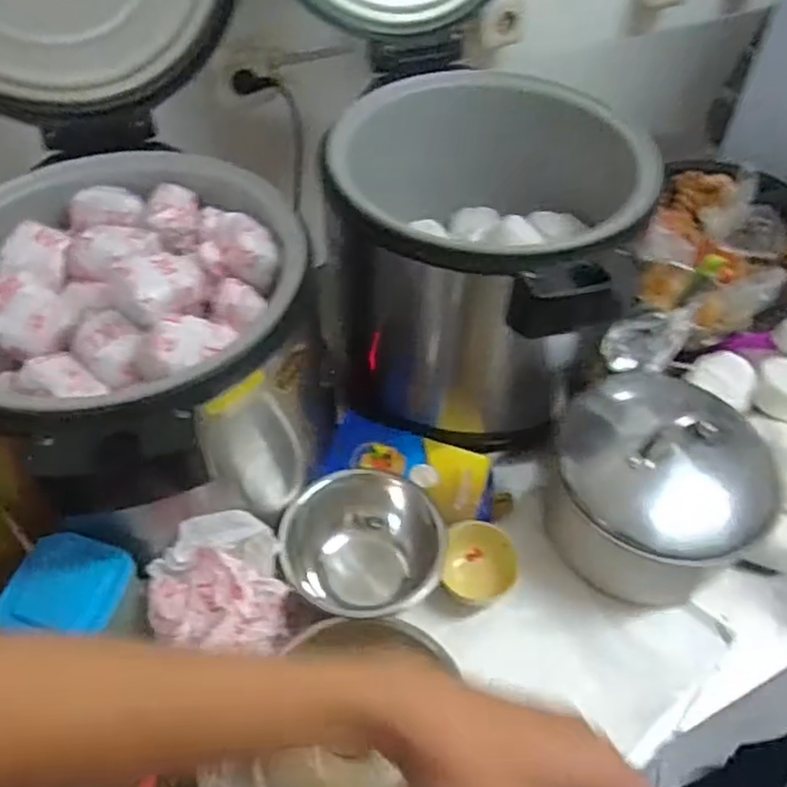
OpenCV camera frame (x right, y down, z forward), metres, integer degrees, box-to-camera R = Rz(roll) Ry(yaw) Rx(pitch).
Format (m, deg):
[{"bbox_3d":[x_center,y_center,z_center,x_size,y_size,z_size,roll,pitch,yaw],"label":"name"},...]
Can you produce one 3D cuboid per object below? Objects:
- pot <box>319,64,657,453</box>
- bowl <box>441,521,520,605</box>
[{"bbox_3d":[0.101,-0.160,0.871,0.342,0.293,0.359,0,50,0],"label":"pot"},{"bbox_3d":[0.097,0.188,0.770,0.070,0.047,0.083,4,50,2],"label":"bowl"}]

